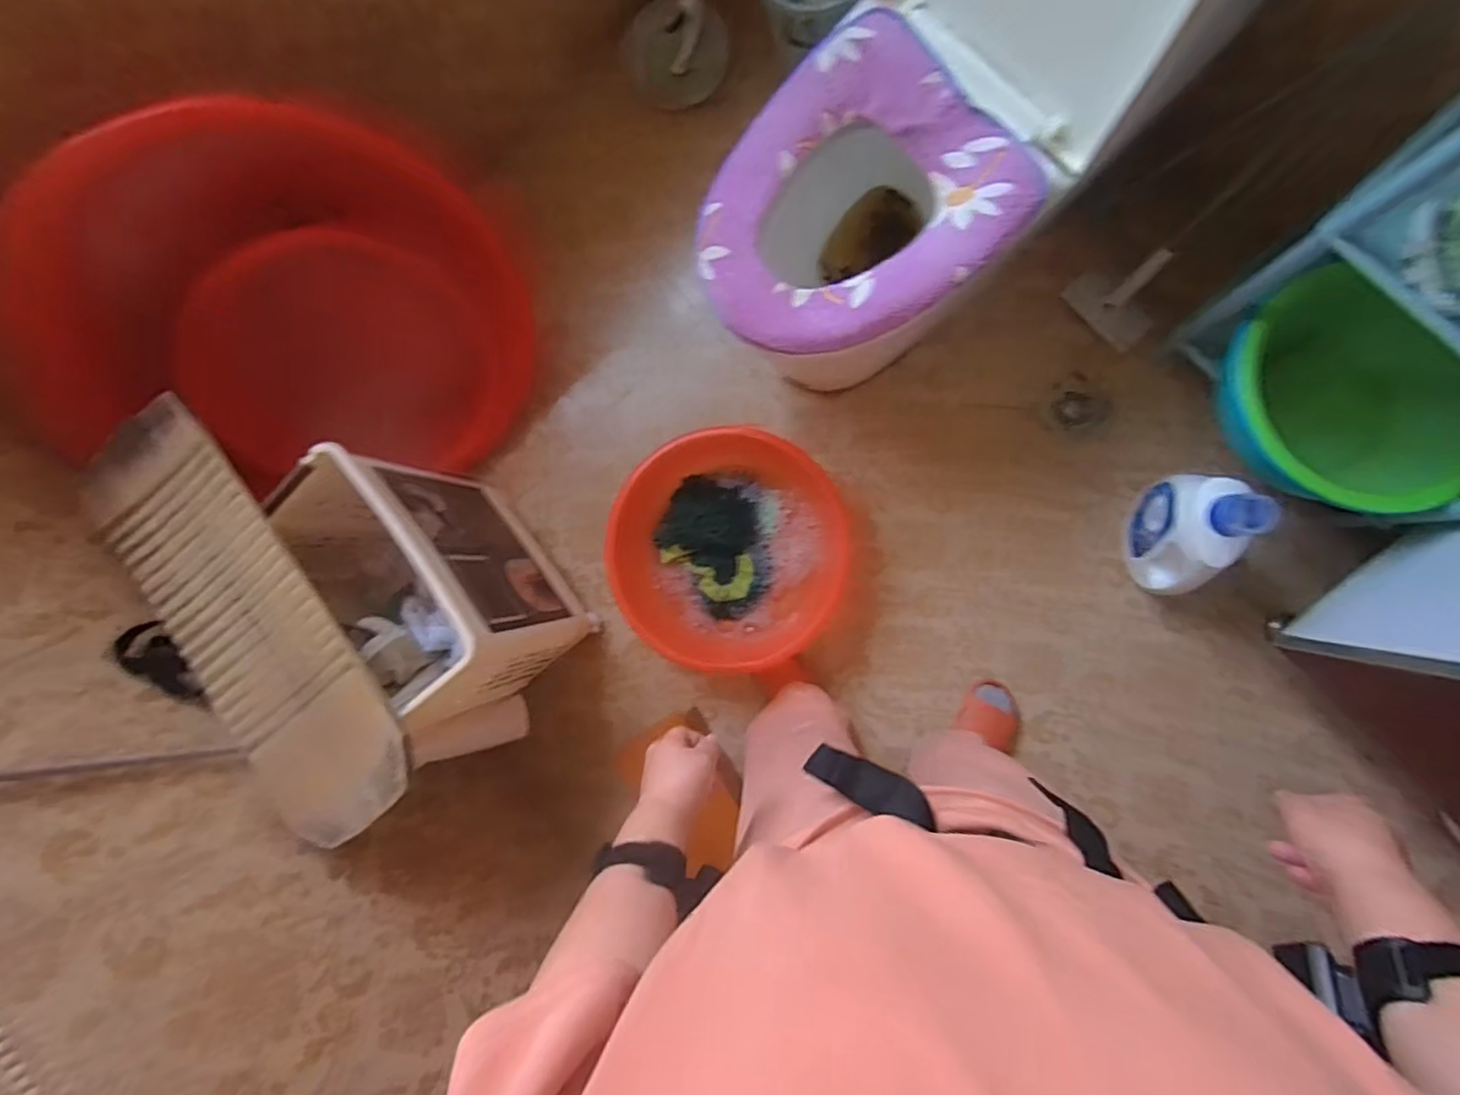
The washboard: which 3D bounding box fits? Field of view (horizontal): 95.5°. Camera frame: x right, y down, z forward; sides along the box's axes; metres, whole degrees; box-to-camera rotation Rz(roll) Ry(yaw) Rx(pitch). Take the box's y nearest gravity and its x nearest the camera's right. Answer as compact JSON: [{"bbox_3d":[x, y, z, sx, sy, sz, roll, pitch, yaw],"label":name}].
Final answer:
[{"bbox_3d":[-0.666,0.095,0.897,0.221,0.037,0.646,-41,82,6],"label":"washboard"}]

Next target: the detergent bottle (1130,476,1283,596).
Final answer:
[{"bbox_3d":[0.704,-0.018,1.015,0.083,0.249,0.181,11,90,10],"label":"detergent bottle"}]

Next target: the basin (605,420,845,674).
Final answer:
[{"bbox_3d":[0.000,0.014,1.214,0.407,0.165,0.419,0,88,10],"label":"basin"}]

